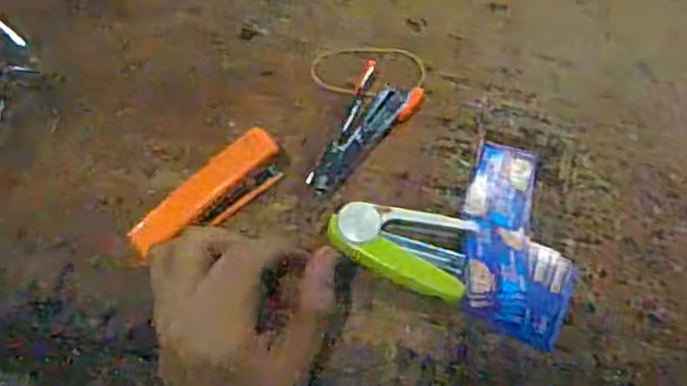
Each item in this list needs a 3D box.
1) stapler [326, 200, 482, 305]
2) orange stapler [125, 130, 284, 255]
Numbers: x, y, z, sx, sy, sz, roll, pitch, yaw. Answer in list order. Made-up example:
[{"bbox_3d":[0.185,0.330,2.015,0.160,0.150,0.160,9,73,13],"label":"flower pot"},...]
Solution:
[{"bbox_3d":[0.033,0.034,0.437,0.084,0.021,0.048,9,69,3],"label":"stapler"},{"bbox_3d":[-0.080,0.005,0.441,0.099,0.049,0.024,-35,73,-14],"label":"orange stapler"}]

